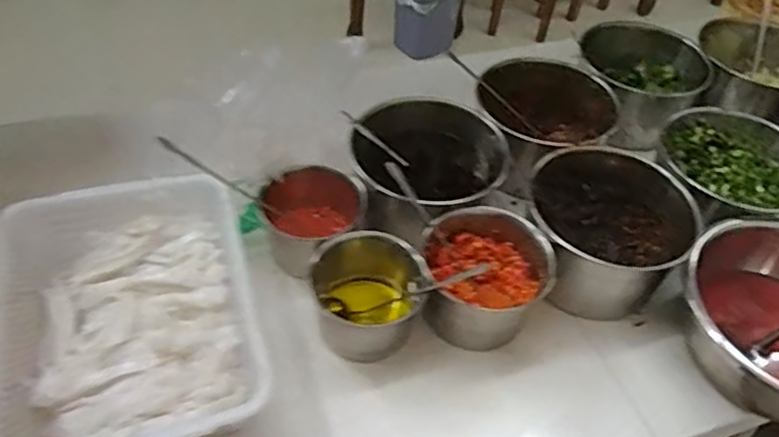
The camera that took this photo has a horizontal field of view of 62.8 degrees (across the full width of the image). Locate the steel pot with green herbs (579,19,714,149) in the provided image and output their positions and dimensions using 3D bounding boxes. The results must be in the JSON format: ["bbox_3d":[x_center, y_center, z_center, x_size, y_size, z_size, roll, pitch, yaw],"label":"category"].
[{"bbox_3d":[0.412,-0.242,1.101,0.172,0.121,0.216,-33,58,-30],"label":"steel pot with green herbs"}]

